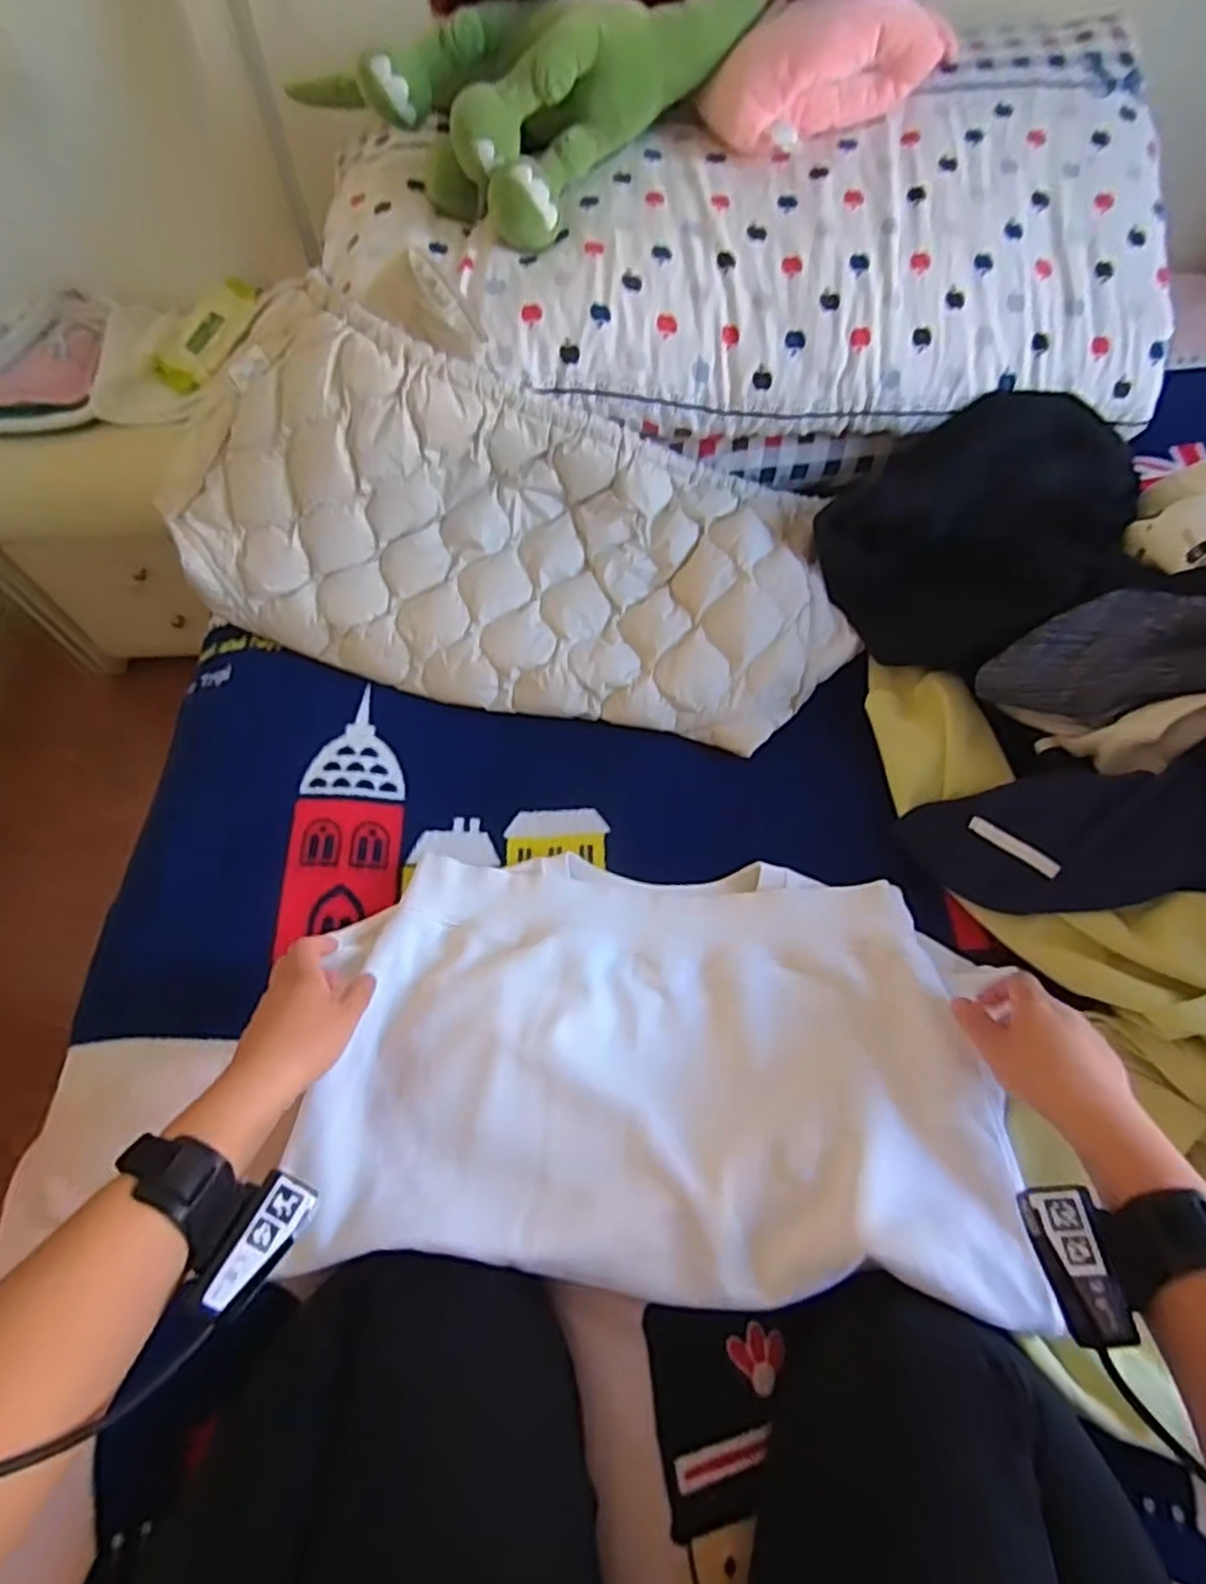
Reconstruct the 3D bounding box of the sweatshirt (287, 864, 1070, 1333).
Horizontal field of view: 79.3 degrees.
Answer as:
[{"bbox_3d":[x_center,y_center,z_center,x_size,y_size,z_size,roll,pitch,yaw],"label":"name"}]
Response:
[{"bbox_3d":[0.040,0.197,0.556,0.486,0.058,0.301,1,62,3],"label":"sweatshirt"}]

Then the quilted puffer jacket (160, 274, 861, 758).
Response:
[{"bbox_3d":[-0.078,-0.252,0.723,0.663,0.218,0.296,16,63,-4],"label":"quilted puffer jacket"}]

